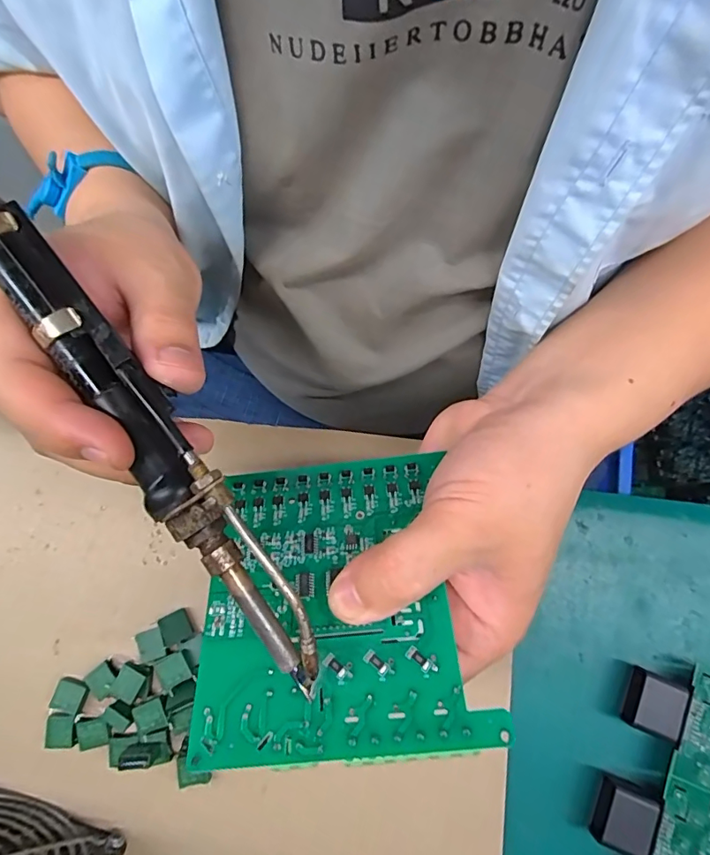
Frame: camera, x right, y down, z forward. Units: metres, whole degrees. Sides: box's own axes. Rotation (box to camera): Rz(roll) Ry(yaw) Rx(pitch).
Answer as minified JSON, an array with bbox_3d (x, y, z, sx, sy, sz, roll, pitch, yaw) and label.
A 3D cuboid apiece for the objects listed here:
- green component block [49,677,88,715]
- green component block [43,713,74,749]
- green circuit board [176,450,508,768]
[{"bbox_3d":[-0.165,0.155,0.286,0.017,0.007,0.016,16,80,3],"label":"green component block"},{"bbox_3d":[-0.169,0.173,0.282,0.017,0.007,0.019,-1,79,0],"label":"green component block"},{"bbox_3d":[-0.010,0.063,0.199,0.102,0.006,0.117,-6,50,1],"label":"green circuit board"}]

